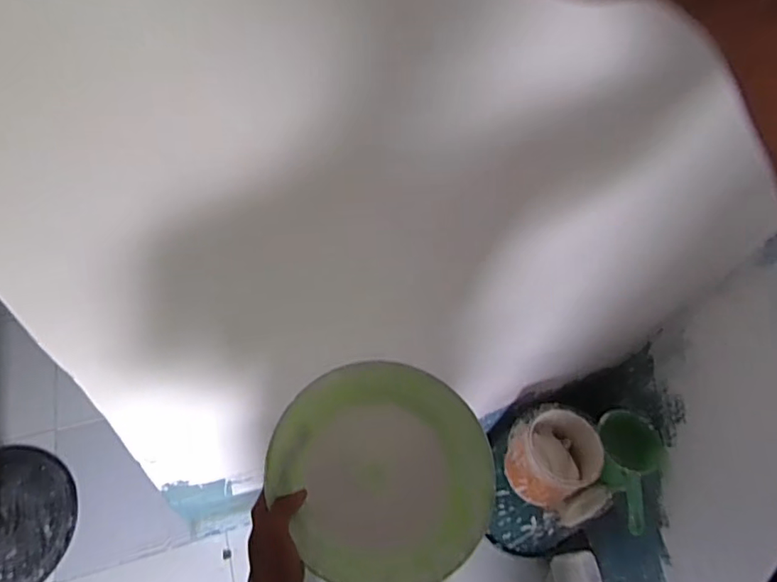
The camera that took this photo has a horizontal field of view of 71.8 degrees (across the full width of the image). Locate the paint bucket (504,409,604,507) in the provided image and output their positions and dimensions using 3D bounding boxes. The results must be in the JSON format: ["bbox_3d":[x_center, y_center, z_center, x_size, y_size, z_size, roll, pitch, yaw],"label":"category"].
[{"bbox_3d":[0.348,0.356,1.161,0.155,0.153,0.167,2,54,-3],"label":"paint bucket"}]

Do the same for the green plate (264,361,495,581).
[{"bbox_3d":[-0.002,0.173,0.526,0.199,0.036,0.209,2,54,-3],"label":"green plate"}]

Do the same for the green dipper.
[{"bbox_3d":[0.530,0.386,1.150,0.139,0.087,0.250,7,54,0],"label":"green dipper"}]

